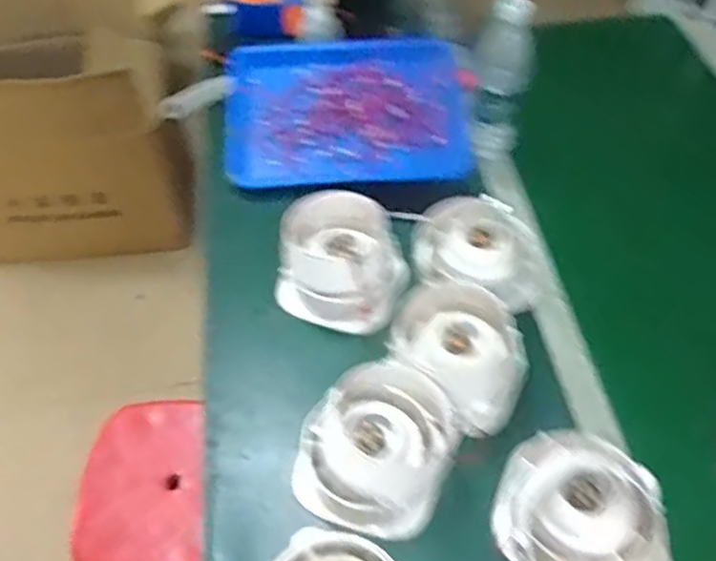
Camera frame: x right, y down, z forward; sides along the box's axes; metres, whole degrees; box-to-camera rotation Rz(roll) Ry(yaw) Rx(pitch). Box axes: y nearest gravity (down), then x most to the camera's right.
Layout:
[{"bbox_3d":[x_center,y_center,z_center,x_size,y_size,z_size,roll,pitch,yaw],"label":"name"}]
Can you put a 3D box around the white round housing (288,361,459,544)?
[{"bbox_3d":[0.020,0.169,0.700,0.135,0.095,0.148,0,51,0],"label":"white round housing"}]

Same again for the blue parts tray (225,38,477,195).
[{"bbox_3d":[-0.015,-0.246,1.042,0.348,0.042,0.270,-7,69,-4],"label":"blue parts tray"}]

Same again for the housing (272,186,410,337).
[{"bbox_3d":[-0.019,-0.022,0.859,0.149,0.104,0.148,0,51,0],"label":"housing"}]

